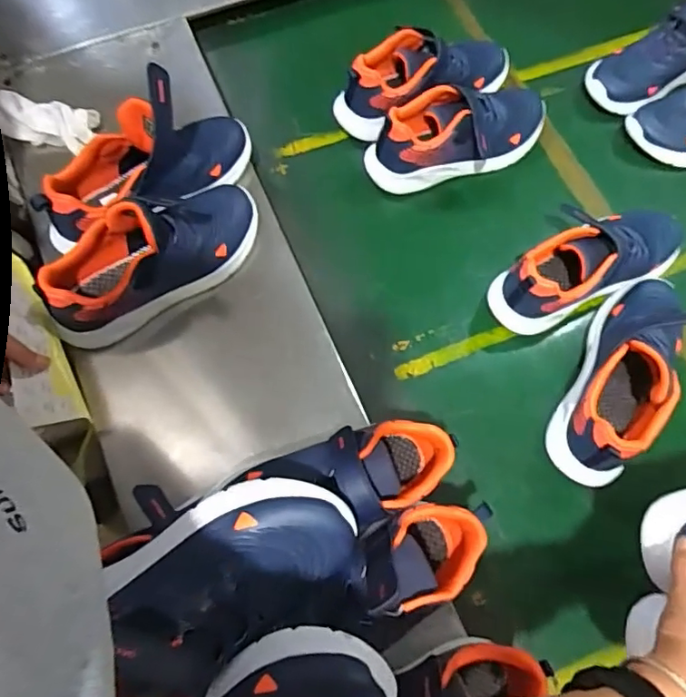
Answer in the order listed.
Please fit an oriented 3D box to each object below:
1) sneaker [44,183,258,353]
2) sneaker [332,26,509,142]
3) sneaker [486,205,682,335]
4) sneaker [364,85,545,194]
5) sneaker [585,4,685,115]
[{"bbox_3d":[-0.199,-0.100,0.576,0.246,0.092,0.080,-32,73,-12],"label":"sneaker"},{"bbox_3d":[0.111,-0.368,0.742,0.237,0.099,0.107,-32,74,-12],"label":"sneaker"},{"bbox_3d":[0.294,-0.100,0.640,0.243,0.094,0.078,-24,72,-10],"label":"sneaker"},{"bbox_3d":[0.151,-0.278,0.710,0.245,0.099,0.087,-18,71,-8],"label":"sneaker"},{"bbox_3d":[0.453,-0.415,0.751,0.233,0.089,0.104,-23,72,-9],"label":"sneaker"}]

